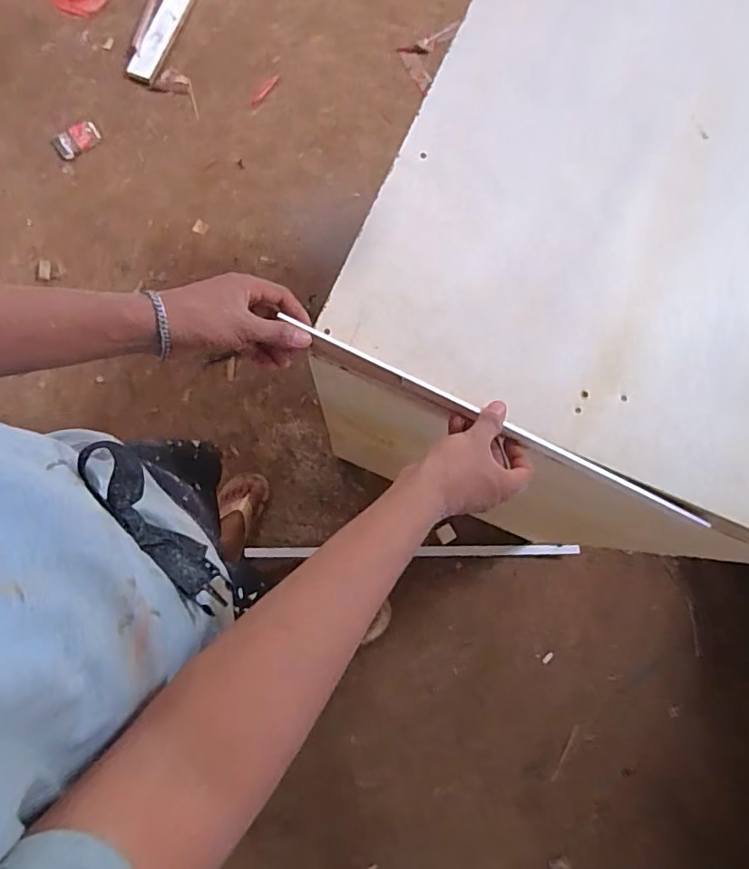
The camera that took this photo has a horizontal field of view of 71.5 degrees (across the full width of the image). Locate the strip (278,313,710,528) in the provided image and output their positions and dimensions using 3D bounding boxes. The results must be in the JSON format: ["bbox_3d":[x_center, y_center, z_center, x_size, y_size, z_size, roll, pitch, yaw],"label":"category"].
[{"bbox_3d":[0.121,-0.011,0.499,0.440,0.012,0.010,26,80,-2],"label":"strip"}]

